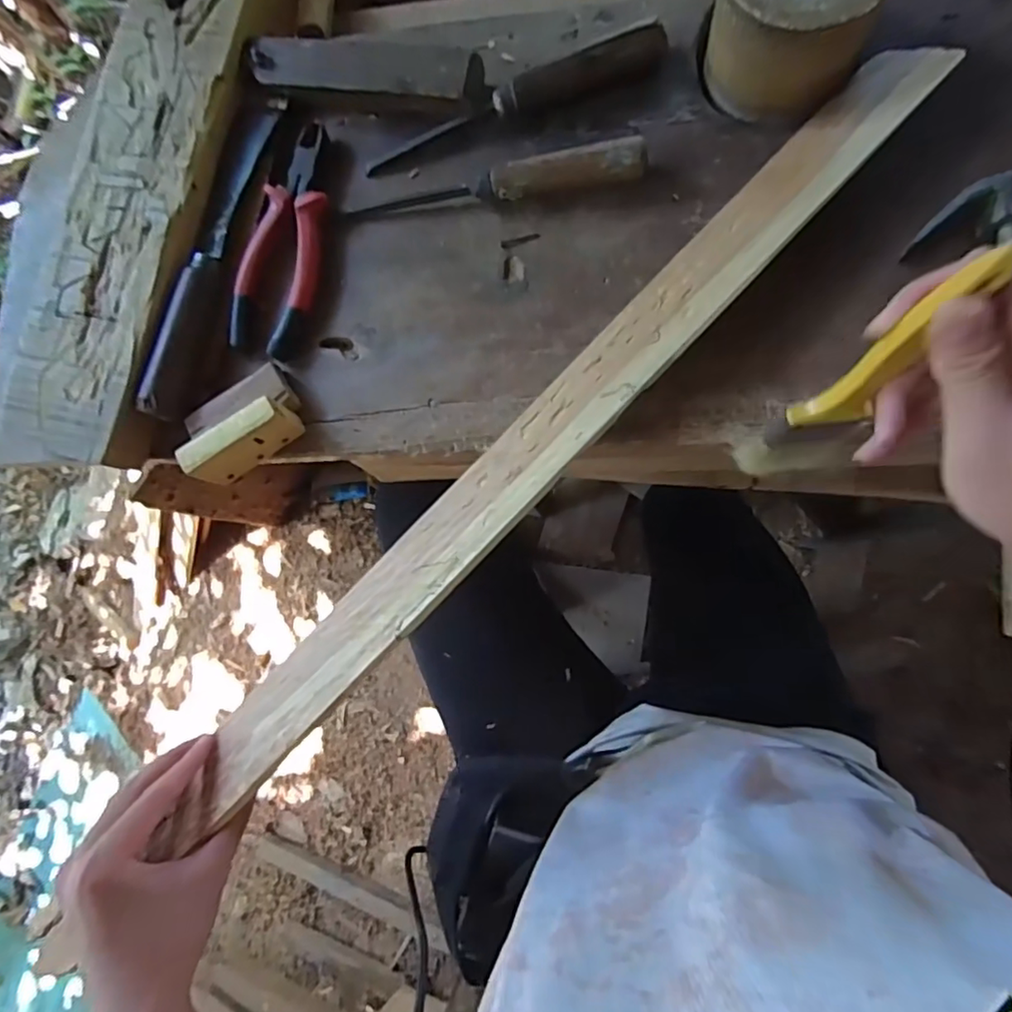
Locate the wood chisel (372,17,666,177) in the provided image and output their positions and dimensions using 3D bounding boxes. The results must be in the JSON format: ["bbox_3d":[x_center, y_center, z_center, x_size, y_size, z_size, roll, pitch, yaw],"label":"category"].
[{"bbox_3d":[0.004,-0.298,0.430,0.228,0.030,0.023,-17,82,5],"label":"wood chisel"}]

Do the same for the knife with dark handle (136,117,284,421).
[{"bbox_3d":[-0.230,-0.191,0.448,0.023,0.026,0.253,14,85,9],"label":"knife with dark handle"}]

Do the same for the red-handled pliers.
[{"bbox_3d":[-0.172,-0.211,0.453,0.061,0.013,0.192,8,84,8],"label":"red-handled pliers"}]

